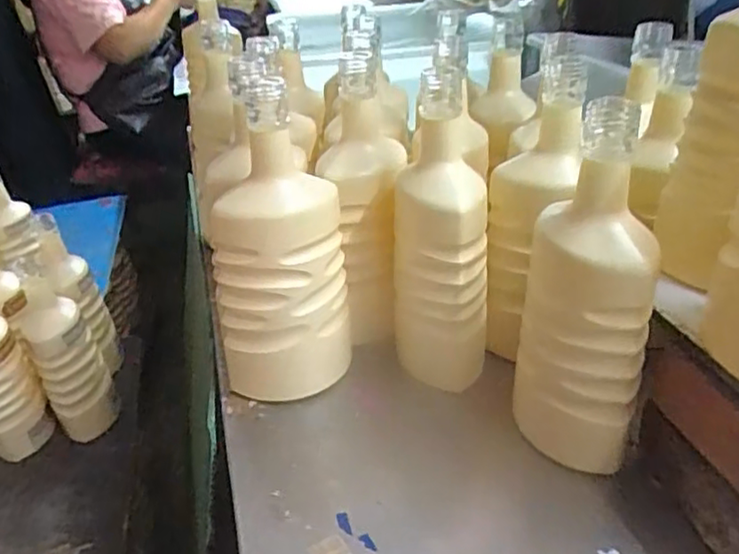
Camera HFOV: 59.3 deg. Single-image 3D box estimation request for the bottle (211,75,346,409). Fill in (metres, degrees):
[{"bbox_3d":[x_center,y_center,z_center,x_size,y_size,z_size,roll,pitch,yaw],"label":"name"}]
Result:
[{"bbox_3d":[-0.073,-0.013,0.525,0.092,0.254,0.082,6,32,18],"label":"bottle"}]

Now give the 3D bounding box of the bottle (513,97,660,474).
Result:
[{"bbox_3d":[0.146,0.016,0.447,0.082,0.250,0.084,3,32,13],"label":"bottle"}]

